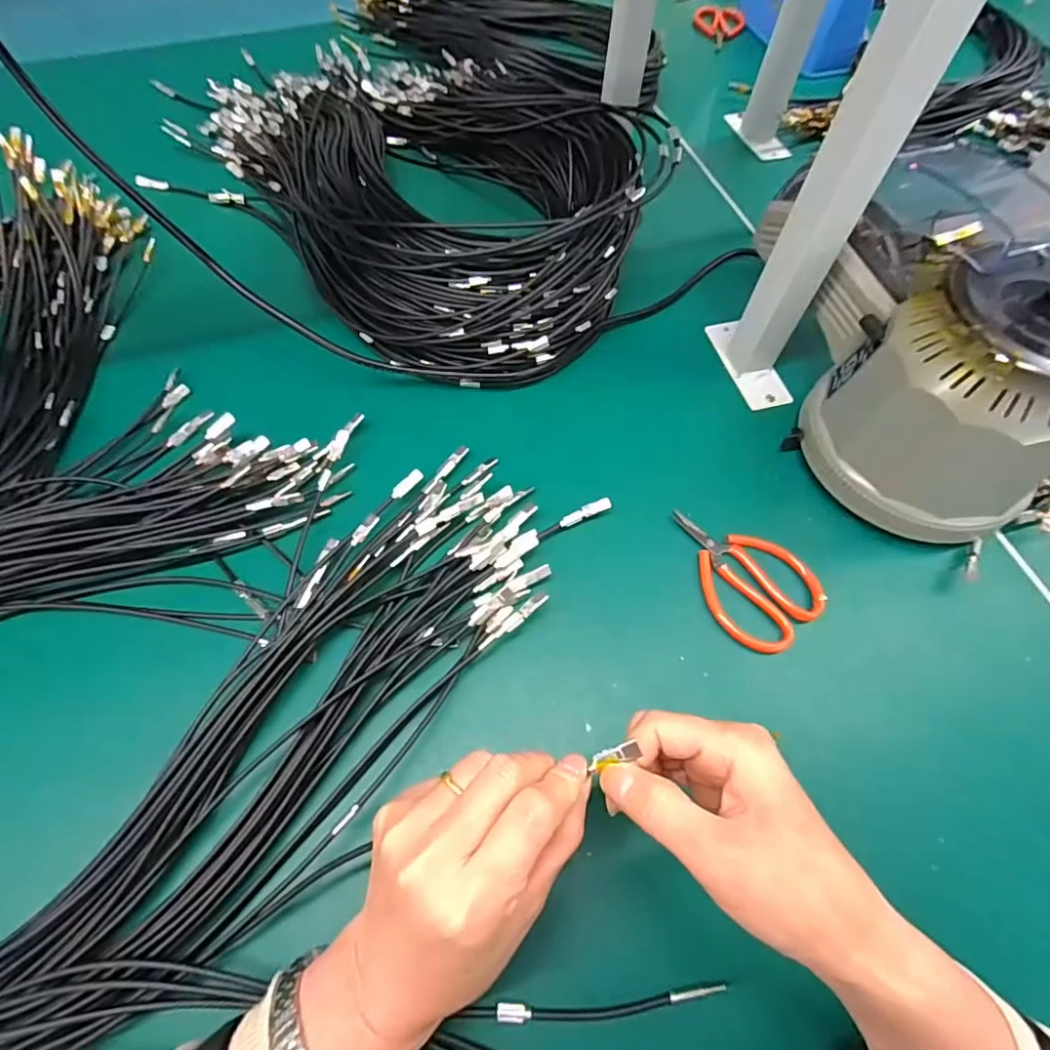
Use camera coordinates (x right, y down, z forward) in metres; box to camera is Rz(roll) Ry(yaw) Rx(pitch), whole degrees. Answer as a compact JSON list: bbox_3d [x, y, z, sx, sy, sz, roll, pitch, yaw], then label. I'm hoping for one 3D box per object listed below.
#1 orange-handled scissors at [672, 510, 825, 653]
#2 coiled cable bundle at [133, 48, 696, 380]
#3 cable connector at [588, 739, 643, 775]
[{"bbox_3d":[0.148,0.031,0.382,0.069,0.010,0.113,-31,66,-16],"label":"orange-handled scissors"},{"bbox_3d":[-0.116,-0.367,0.546,0.542,0.095,0.345,39,68,19],"label":"coiled cable bundle"},{"bbox_3d":[0.038,0.099,0.236,0.020,0.004,0.007,-21,62,5],"label":"cable connector"}]

